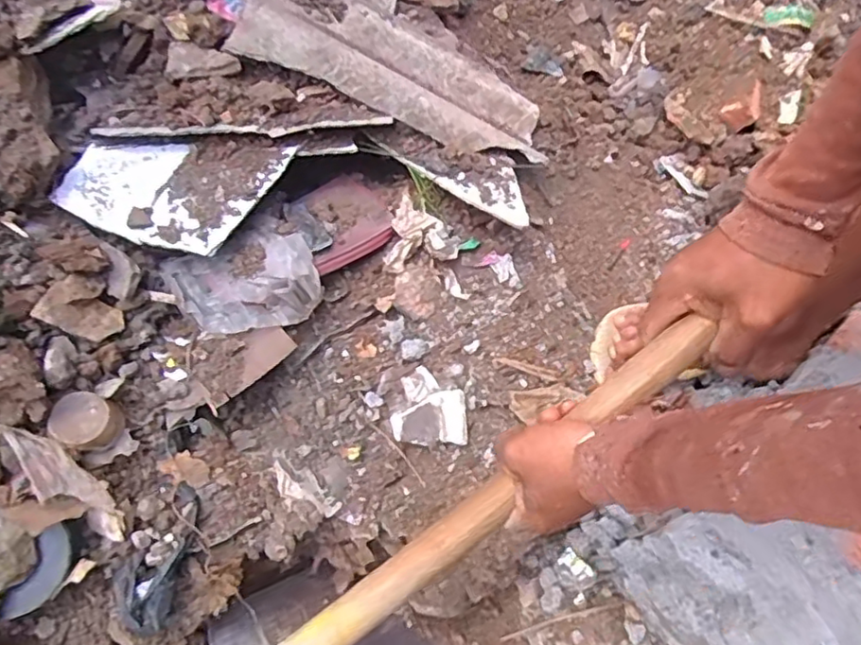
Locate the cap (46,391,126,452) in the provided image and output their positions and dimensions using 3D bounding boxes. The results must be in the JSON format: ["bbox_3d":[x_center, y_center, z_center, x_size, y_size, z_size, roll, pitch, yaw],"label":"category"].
[{"bbox_3d":[-0.274,0.080,0.514,0.048,0.024,0.042,19,68,-5],"label":"cap"}]

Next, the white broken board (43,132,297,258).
[{"bbox_3d":[-0.225,-0.114,0.572,0.194,0.011,0.107,-4,70,-7],"label":"white broken board"}]

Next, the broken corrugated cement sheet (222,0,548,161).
[{"bbox_3d":[-0.027,-0.251,0.652,0.318,0.031,0.107,21,60,-19],"label":"broken corrugated cement sheet"}]

